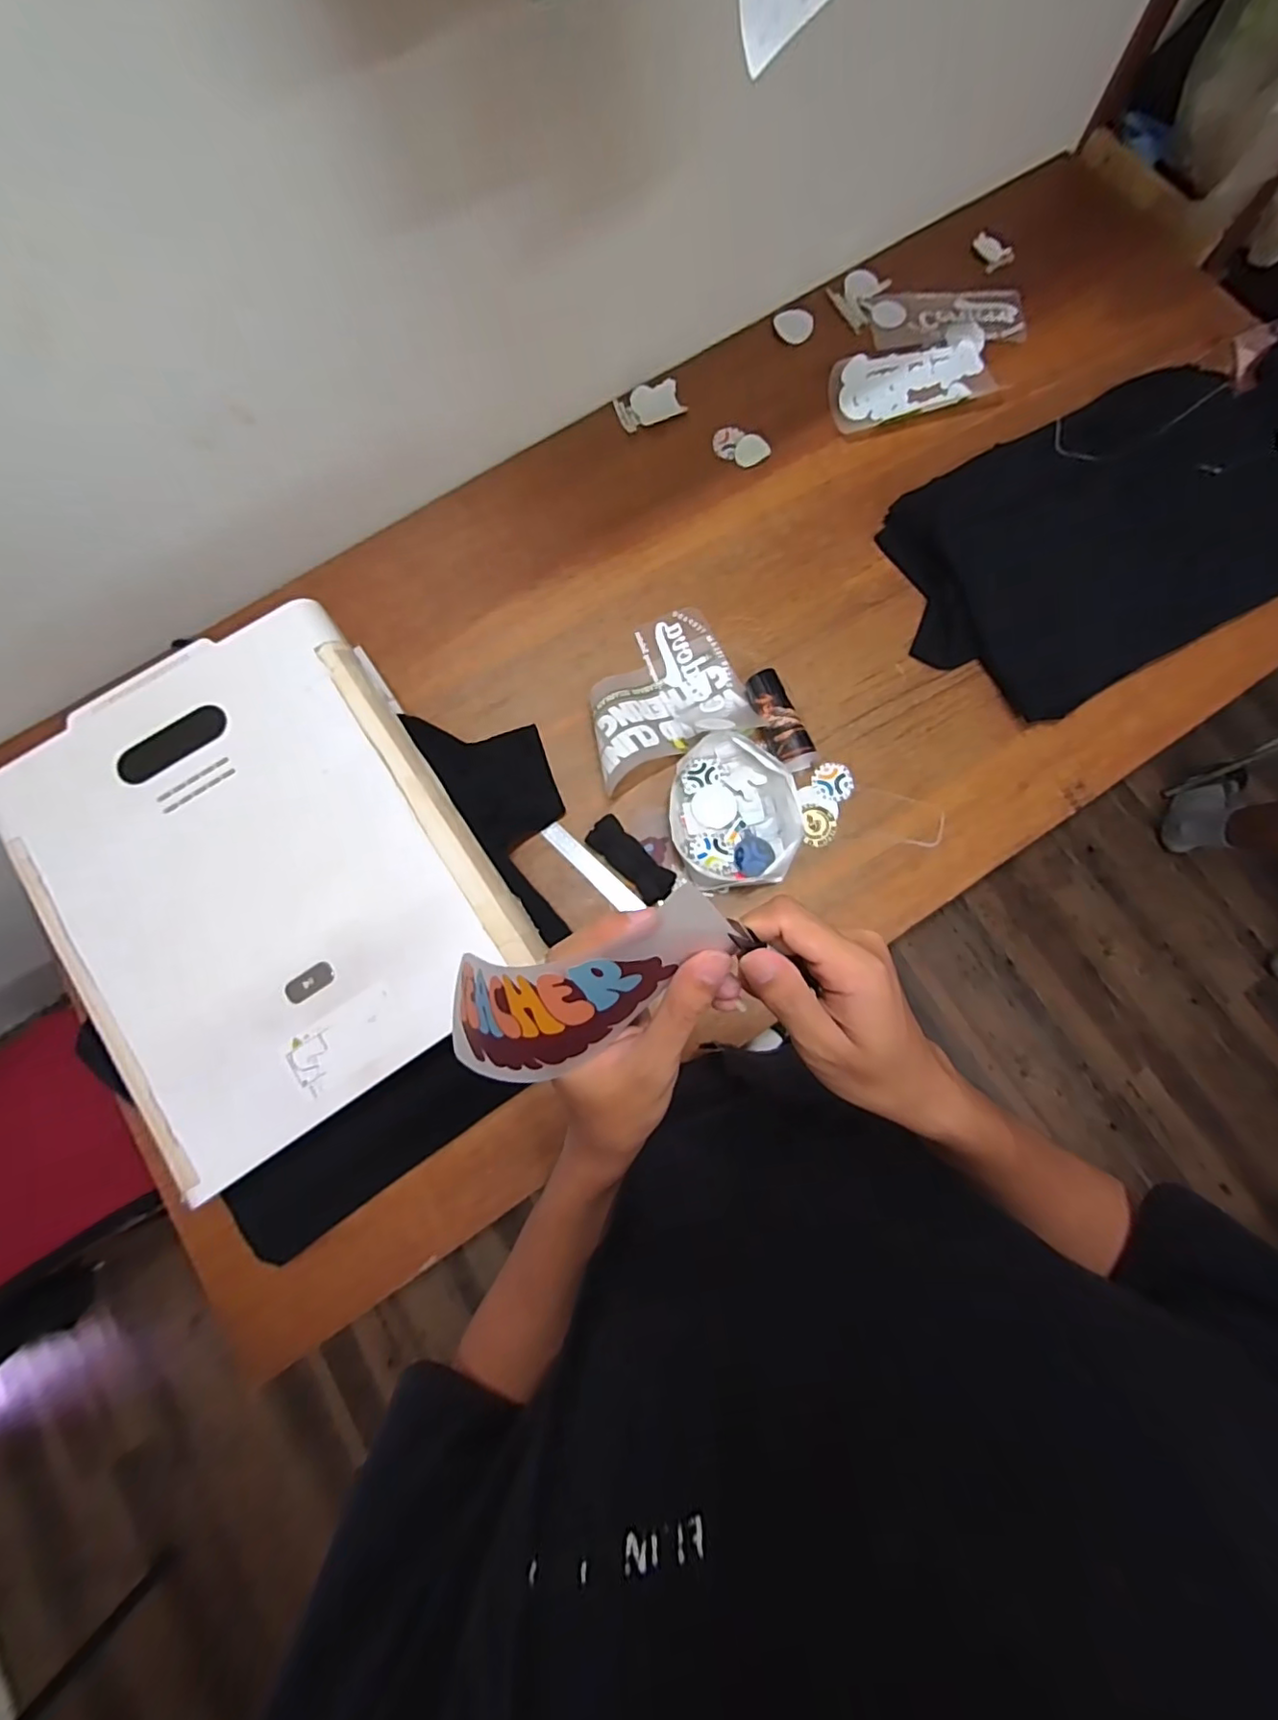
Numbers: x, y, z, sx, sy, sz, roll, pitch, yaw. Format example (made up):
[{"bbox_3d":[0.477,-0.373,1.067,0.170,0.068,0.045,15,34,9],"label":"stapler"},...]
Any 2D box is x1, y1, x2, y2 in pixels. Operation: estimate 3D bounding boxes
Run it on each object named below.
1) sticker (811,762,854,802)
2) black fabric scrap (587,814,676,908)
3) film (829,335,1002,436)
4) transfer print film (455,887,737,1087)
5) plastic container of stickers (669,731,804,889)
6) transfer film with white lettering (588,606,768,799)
[{"bbox_3d":[0.264,-0.107,0.808,0.055,0.006,0.054,0,79,1],"label":"sticker"},{"bbox_3d":[-0.009,0.001,0.776,0.050,0.022,0.129,-43,81,-7],"label":"black fabric scrap"},{"bbox_3d":[0.428,-0.741,0.922,0.257,0.026,0.131,-15,79,-2],"label":"film"},{"bbox_3d":[-0.031,0.058,0.252,0.146,0.050,0.053,-31,79,21],"label":"transfer print film"},{"bbox_3d":[0.122,-0.066,0.778,0.159,0.046,0.201,-12,79,-1],"label":"plastic container of stickers"},{"bbox_3d":[0.023,-0.236,0.804,0.228,0.063,0.210,-25,80,-3],"label":"transfer film with white lettering"}]

